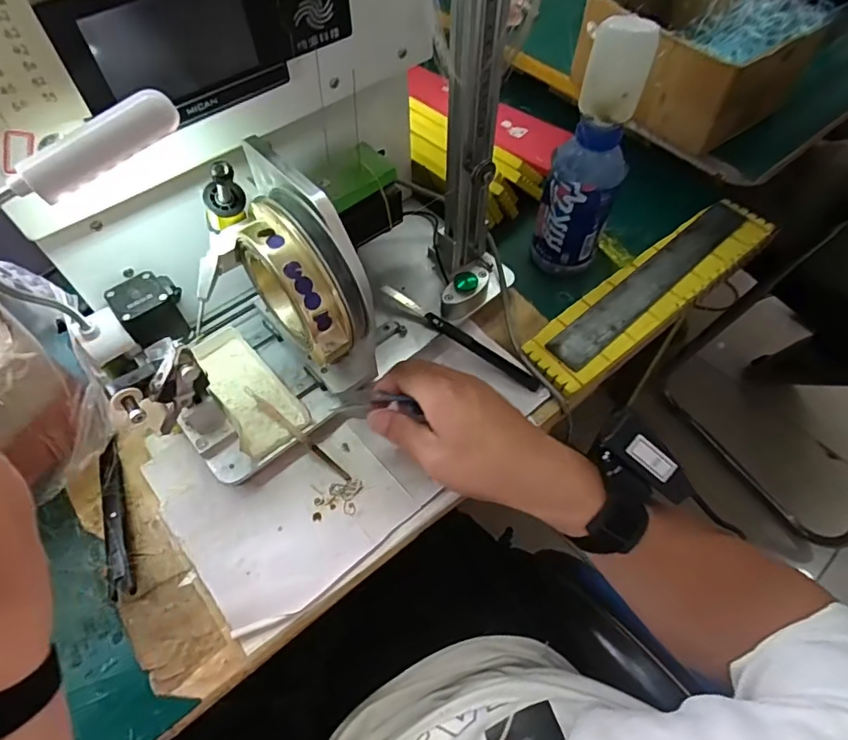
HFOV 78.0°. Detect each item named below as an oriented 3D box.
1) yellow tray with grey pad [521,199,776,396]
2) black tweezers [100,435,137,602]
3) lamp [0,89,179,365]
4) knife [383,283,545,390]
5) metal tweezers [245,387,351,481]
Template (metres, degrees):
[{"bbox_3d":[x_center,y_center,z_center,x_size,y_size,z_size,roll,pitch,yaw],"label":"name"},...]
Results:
[{"bbox_3d":[0.246,-0.092,0.552,0.336,0.012,0.075,-33,62,-20],"label":"yellow tray with grey pad"},{"bbox_3d":[-0.254,0.119,0.429,0.017,0.013,0.133,-20,59,-12],"label":"black tweezers"},{"bbox_3d":[-0.203,-0.077,0.352,0.134,0.206,0.073,-25,60,-16],"label":"lamp"},{"bbox_3d":[0.033,-0.034,0.506,0.176,0.017,0.016,29,61,18],"label":"knife"},{"bbox_3d":[-0.109,0.056,0.453,0.116,0.013,0.008,42,63,-2],"label":"metal tweezers"}]

